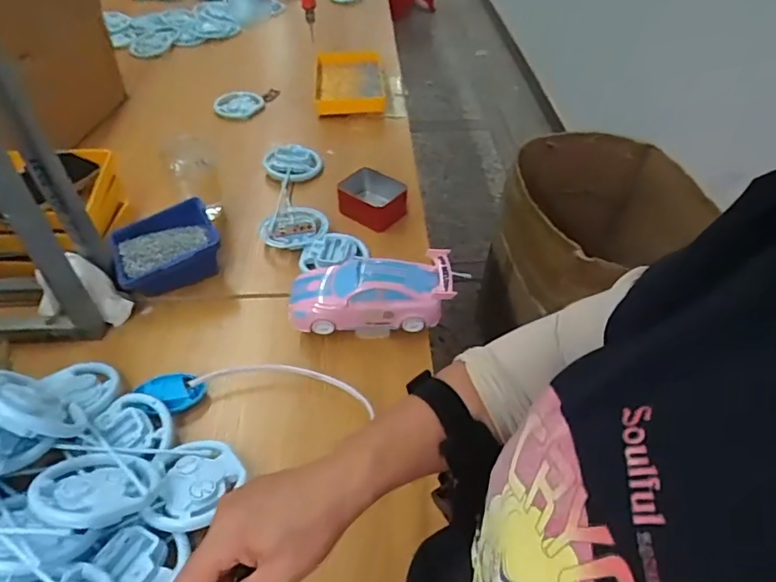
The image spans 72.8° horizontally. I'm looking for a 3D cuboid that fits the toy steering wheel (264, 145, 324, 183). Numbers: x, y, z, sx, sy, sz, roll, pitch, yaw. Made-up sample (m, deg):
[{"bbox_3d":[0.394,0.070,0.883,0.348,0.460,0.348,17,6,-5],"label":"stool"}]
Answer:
[{"bbox_3d":[-0.158,-0.214,0.875,0.093,0.019,0.073,-14,72,-10],"label":"toy steering wheel"}]

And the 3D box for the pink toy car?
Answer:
[{"bbox_3d":[-0.018,0.000,0.653,0.204,0.067,0.084,-2,46,-2],"label":"pink toy car"}]

